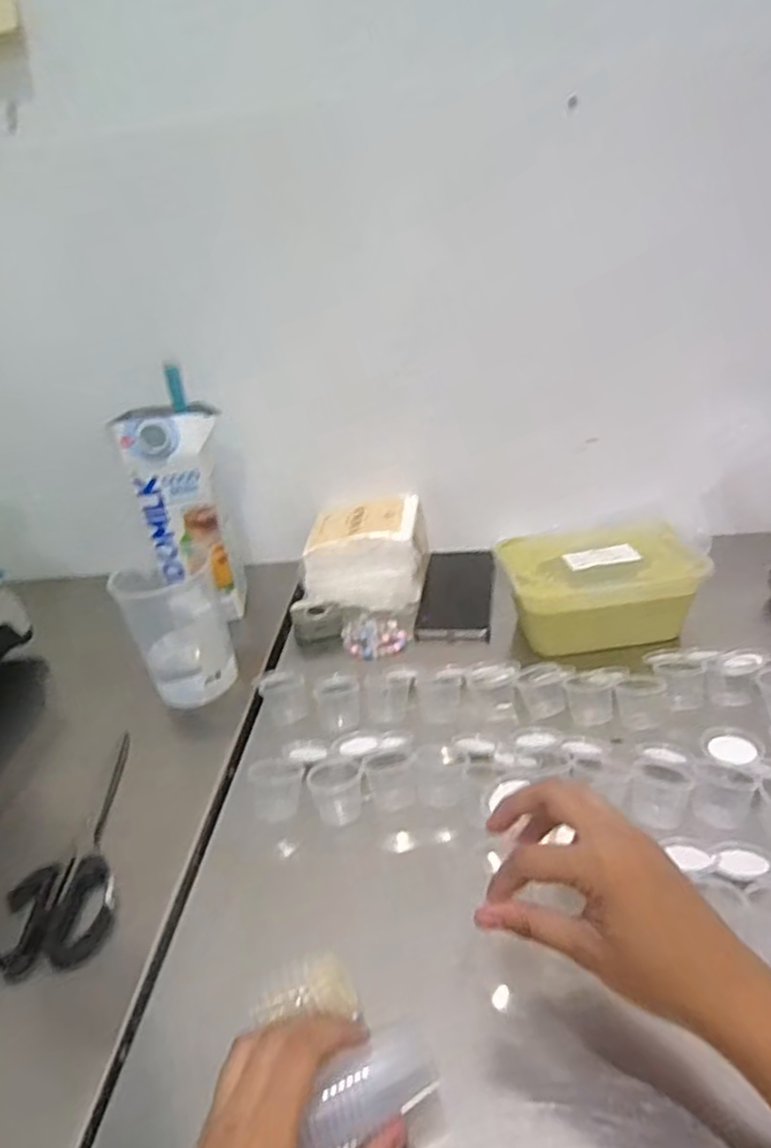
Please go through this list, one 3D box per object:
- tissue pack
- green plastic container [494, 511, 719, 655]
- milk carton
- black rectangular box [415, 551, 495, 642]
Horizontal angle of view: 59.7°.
[{"bbox_3d":[-0.019,-0.019,0.729,0.131,0.076,0.132,-5,29,4],"label":"tissue pack"},{"bbox_3d":[0.199,0.008,0.629,0.175,0.066,0.135,-6,29,3],"label":"green plastic container"},{"bbox_3d":[-0.202,-0.064,0.687,0.086,0.219,0.078,-5,29,3],"label":"milk carton"},{"bbox_3d":[0.077,0.022,0.714,0.074,0.021,0.155,0,29,13],"label":"black rectangular box"}]

